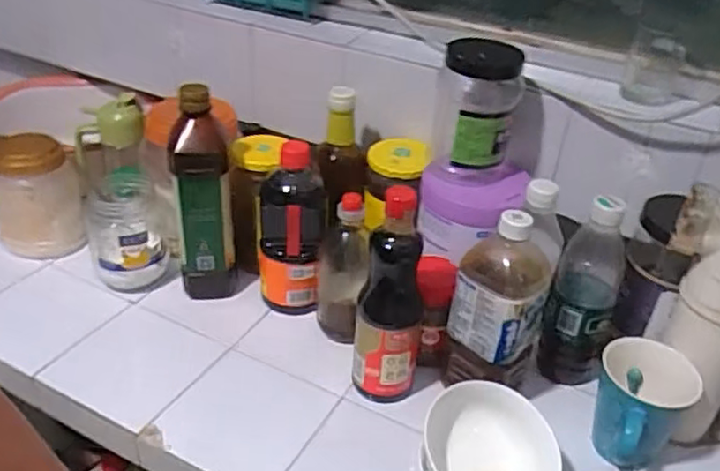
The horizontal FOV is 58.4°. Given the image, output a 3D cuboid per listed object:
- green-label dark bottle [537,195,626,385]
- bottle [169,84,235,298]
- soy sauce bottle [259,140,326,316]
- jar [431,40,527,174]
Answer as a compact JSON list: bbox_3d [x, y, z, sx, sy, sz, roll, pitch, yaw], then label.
[{"bbox_3d":[0.247,0.060,0.699,0.072,0.223,0.068,15,35,15],"label":"green-label dark bottle"},{"bbox_3d":[-0.184,-0.033,0.768,0.071,0.270,0.063,-9,36,-20],"label":"bottle"},{"bbox_3d":[-0.083,-0.003,0.776,0.077,0.216,0.061,3,33,-2],"label":"soy sauce bottle"},{"bbox_3d":[0.128,-0.143,0.719,0.084,0.130,0.077,6,33,2],"label":"jar"}]

